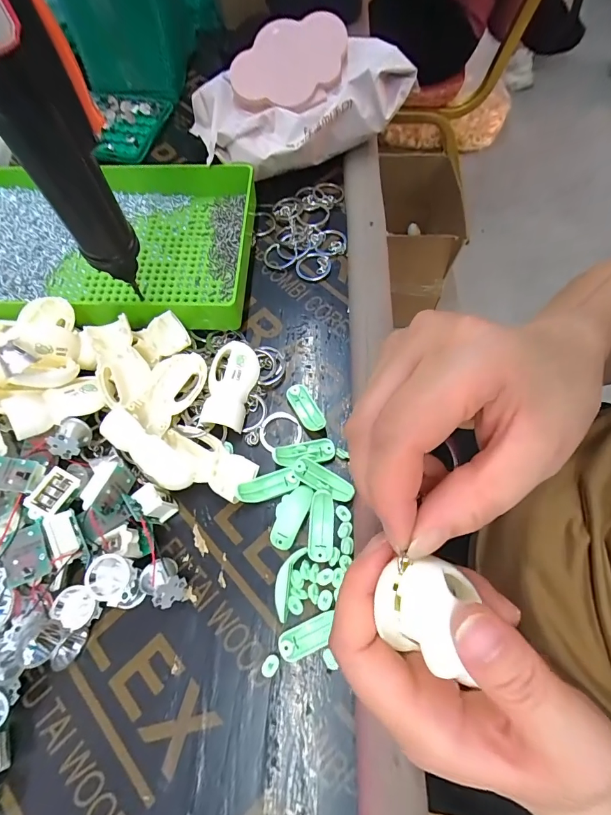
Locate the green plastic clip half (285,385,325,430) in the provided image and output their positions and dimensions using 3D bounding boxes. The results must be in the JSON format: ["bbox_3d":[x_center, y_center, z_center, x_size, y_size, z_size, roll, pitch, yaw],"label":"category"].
[{"bbox_3d":[0.000,0.000,0.284,0.016,0.006,0.039,-30,68,-11],"label":"green plastic clip half"}]

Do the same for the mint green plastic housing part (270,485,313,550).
[{"bbox_3d":[-0.010,0.068,0.251,0.019,0.004,0.040,24,69,13],"label":"mint green plastic housing part"}]

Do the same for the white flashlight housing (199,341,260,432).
[{"bbox_3d":[-0.053,-0.016,0.281,0.033,0.021,0.063,11,67,7],"label":"white flashlight housing"}]

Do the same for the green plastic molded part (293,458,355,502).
[{"bbox_3d":[0.012,0.047,0.258,0.042,0.007,0.014,26,69,13],"label":"green plastic molded part"}]

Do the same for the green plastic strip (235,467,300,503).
[{"bbox_3d":[-0.024,0.051,0.259,0.040,0.012,0.015,-22,67,-7],"label":"green plastic strip"}]

